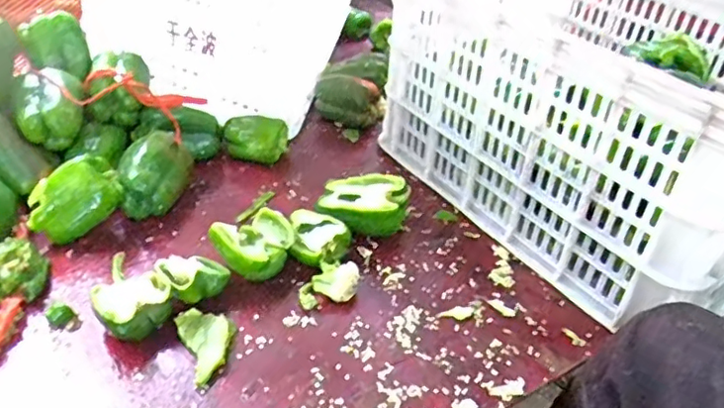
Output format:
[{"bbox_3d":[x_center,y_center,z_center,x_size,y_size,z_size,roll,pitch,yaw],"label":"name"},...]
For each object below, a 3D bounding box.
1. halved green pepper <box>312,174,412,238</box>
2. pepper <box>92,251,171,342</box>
[{"bbox_3d":[0.004,-0.002,0.795,0.117,0.064,0.070,15,38,13],"label":"halved green pepper"},{"bbox_3d":[-0.244,0.105,0.633,0.076,0.048,0.089,-23,45,-32],"label":"pepper"}]

